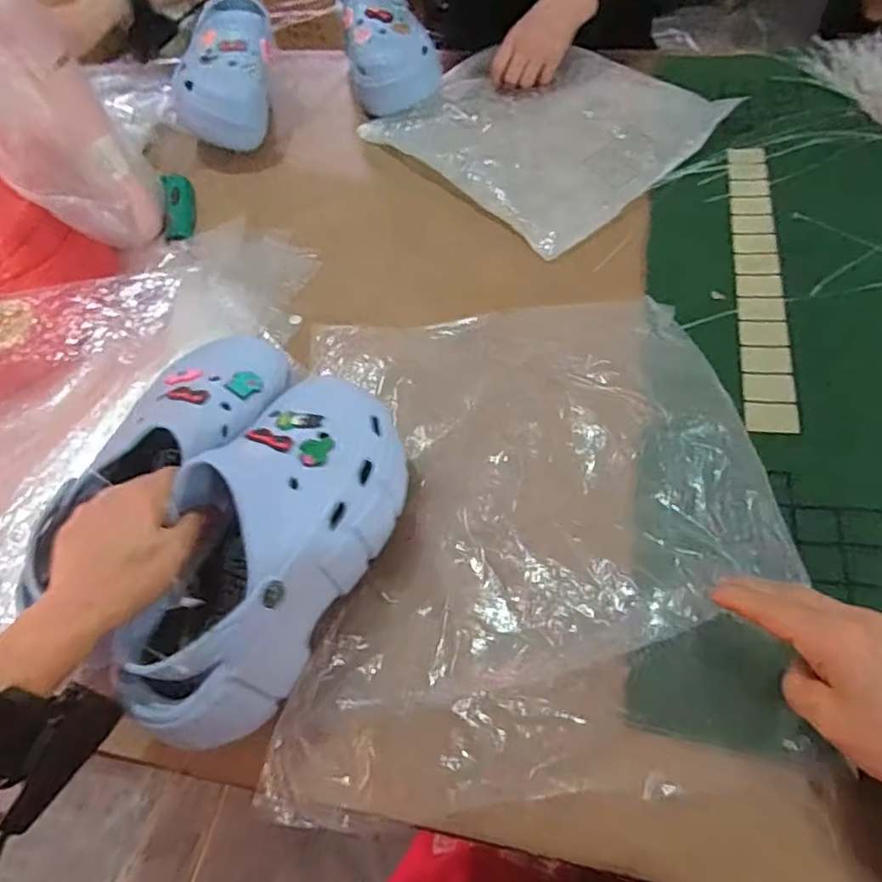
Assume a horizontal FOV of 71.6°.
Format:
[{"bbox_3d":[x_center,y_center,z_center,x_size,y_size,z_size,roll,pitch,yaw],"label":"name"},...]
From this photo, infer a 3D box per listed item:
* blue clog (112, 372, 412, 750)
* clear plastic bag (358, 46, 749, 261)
[{"bbox_3d":[-0.111,0.062,0.404,0.109,0.096,0.247,19,63,15],"label":"blue clog"},{"bbox_3d":[0.122,-0.400,0.762,0.317,0.033,0.355,-40,61,-18],"label":"clear plastic bag"}]

